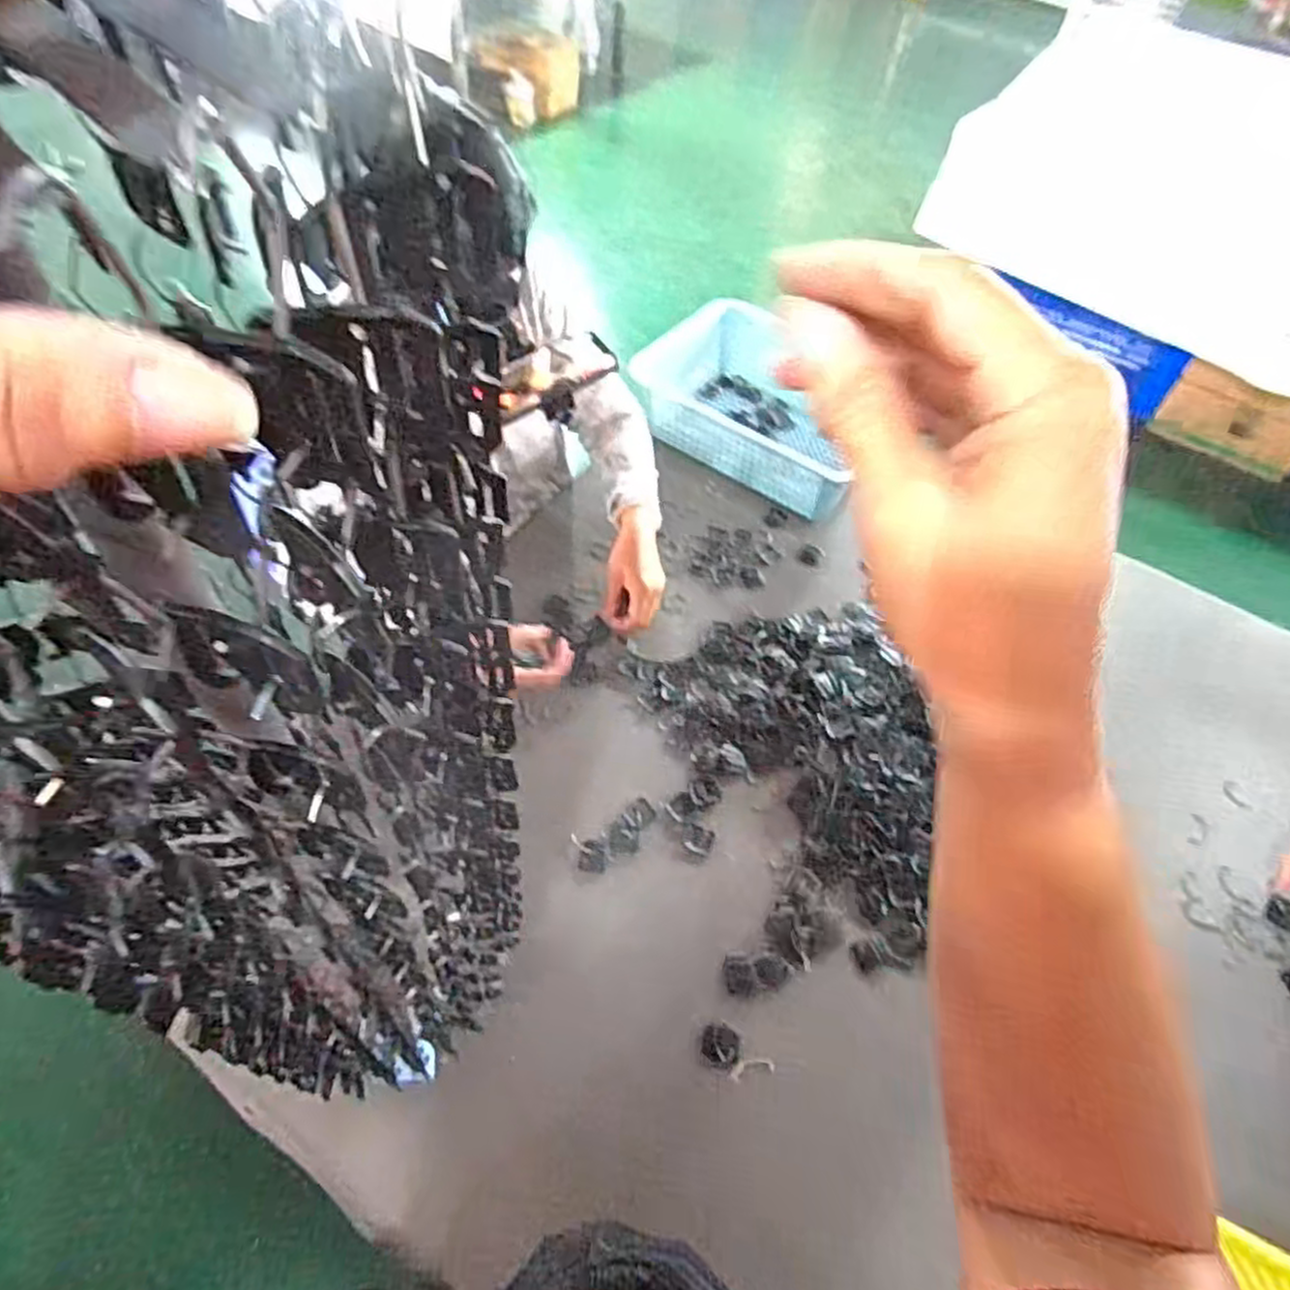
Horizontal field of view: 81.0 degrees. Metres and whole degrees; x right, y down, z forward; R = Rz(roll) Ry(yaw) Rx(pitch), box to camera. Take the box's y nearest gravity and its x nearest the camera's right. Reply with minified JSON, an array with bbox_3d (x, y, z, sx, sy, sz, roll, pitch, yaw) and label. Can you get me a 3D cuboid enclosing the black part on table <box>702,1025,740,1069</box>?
[{"bbox_3d":[0.070,0.373,0.705,0.036,0.008,0.036,2,55,-3],"label":"black part on table"}]

